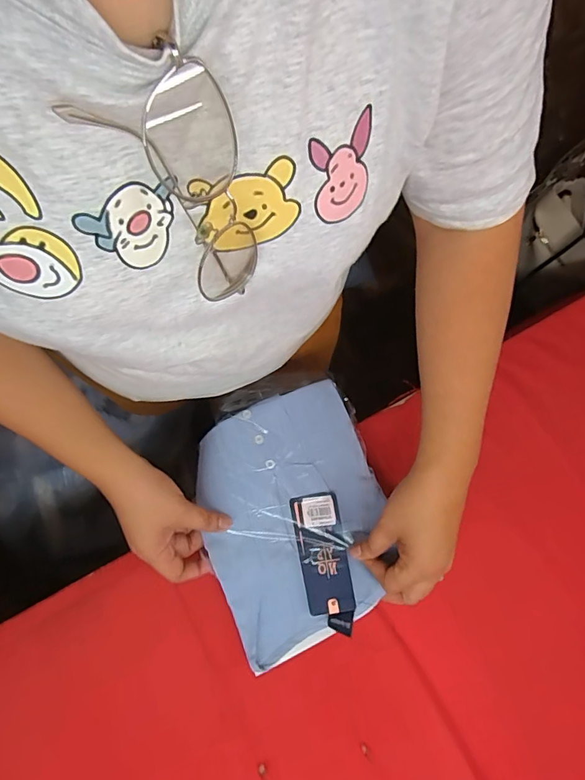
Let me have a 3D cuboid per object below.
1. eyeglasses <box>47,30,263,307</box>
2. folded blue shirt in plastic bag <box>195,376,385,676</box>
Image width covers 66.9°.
[{"bbox_3d":[-0.050,-0.107,0.234,0.063,0.127,0.045,-22,53,10],"label":"eyeglasses"},{"bbox_3d":[-0.001,0.125,0.491,0.192,0.027,0.276,-15,71,-4],"label":"folded blue shirt in plastic bag"}]

